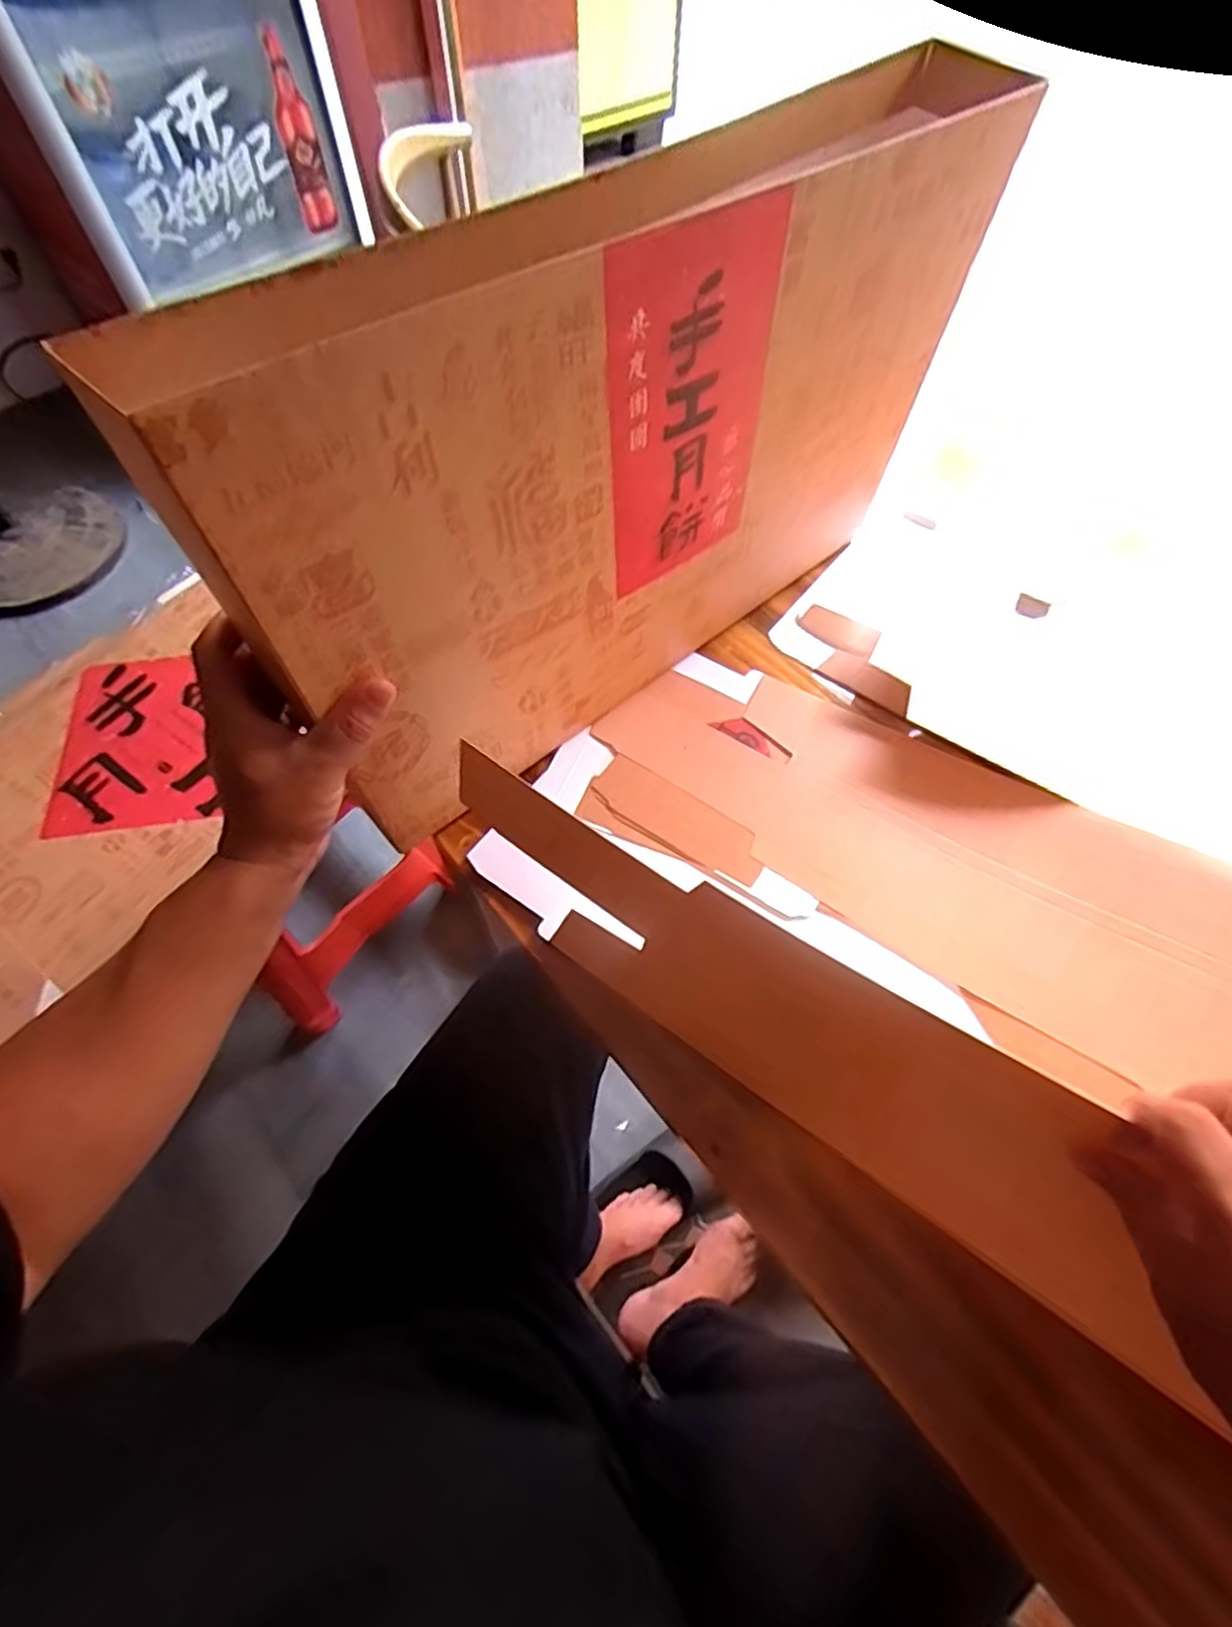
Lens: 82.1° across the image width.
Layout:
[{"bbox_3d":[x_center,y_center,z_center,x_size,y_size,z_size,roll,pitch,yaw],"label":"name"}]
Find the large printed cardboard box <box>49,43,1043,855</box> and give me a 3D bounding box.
[{"bbox_3d":[0.011,-0.212,0.435,0.490,0.297,0.081,-37,67,-18],"label":"large printed cardboard box"}]

